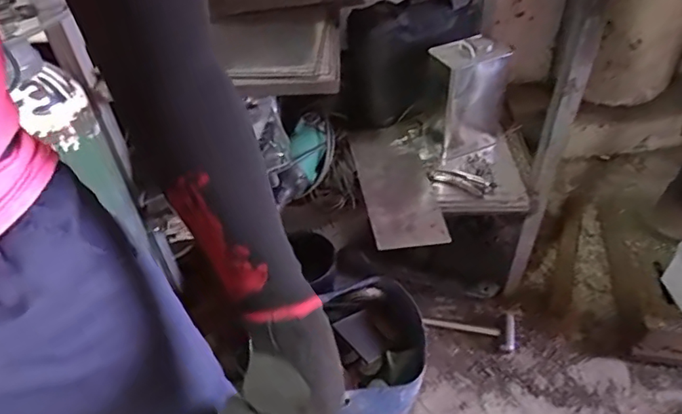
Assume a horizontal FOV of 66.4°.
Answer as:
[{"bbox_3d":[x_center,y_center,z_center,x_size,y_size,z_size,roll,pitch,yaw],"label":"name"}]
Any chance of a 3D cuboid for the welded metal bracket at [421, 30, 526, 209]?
[{"bbox_3d":[0.294,-0.181,1.127,0.196,0.276,0.291,2,44,6],"label":"welded metal bracket"}]

